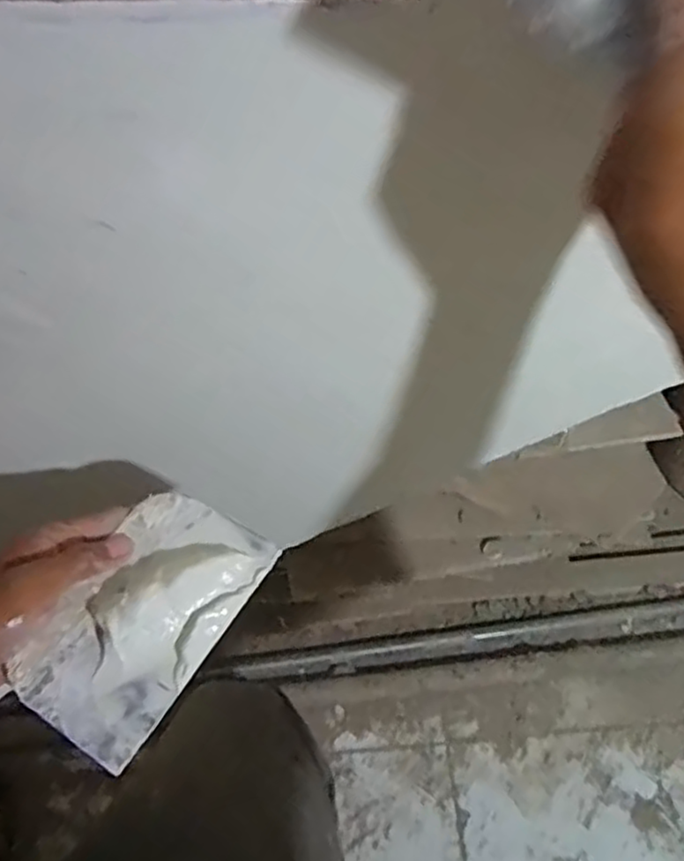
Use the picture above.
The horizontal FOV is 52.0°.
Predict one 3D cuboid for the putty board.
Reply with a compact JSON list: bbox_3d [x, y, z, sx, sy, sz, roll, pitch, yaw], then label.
[{"bbox_3d":[-0.112,0.101,0.396,0.087,0.022,0.142,29,61,16],"label":"putty board"}]

